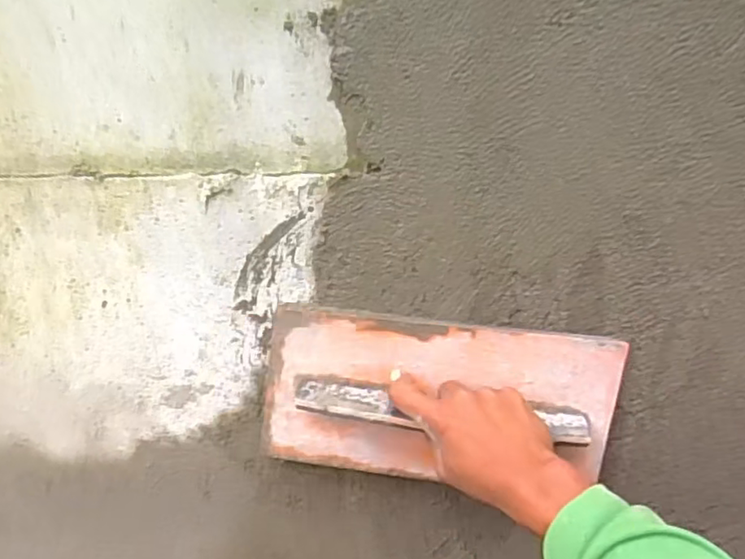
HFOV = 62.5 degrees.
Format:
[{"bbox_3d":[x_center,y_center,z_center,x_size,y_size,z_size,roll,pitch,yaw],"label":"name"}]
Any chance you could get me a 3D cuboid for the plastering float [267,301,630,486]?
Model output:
[{"bbox_3d":[0.057,0.113,0.534,0.309,0.162,0.050,-1,16,2],"label":"plastering float"}]

